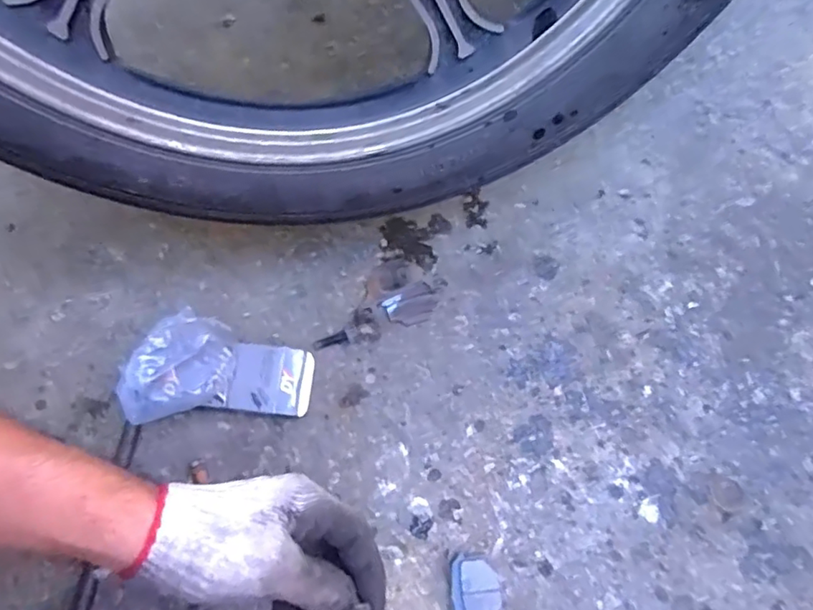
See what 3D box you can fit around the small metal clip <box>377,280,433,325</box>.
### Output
[{"bbox_3d":[0.004,0.001,0.495,0.045,0.004,0.033,-27,73,-7],"label":"small metal clip"}]

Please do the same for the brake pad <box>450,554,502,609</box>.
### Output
[{"bbox_3d":[0.052,0.215,0.417,0.035,0.013,0.050,-5,72,0],"label":"brake pad"}]

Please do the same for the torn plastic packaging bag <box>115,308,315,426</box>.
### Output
[{"bbox_3d":[-0.148,0.053,0.453,0.141,0.026,0.080,7,71,-15],"label":"torn plastic packaging bag"}]

